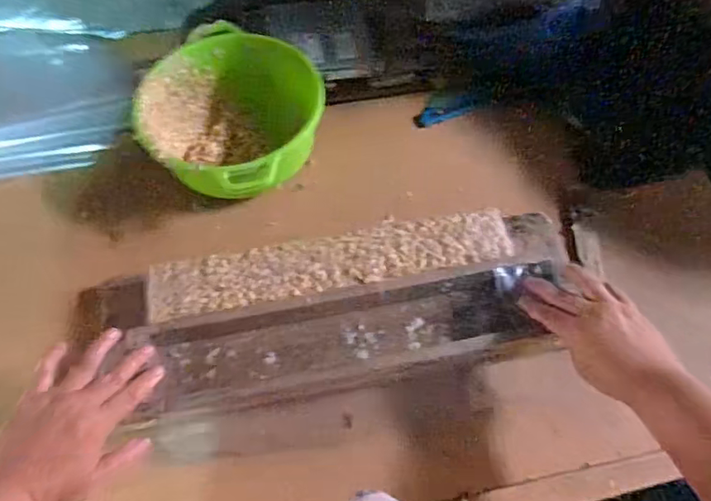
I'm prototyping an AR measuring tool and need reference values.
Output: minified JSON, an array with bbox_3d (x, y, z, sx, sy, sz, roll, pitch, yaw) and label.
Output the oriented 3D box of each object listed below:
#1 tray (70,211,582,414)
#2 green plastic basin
[{"bbox_3d":[-0.010,0.058,0.544,0.477,0.057,0.150,-9,61,-7],"label":"tray"},{"bbox_3d":[-0.151,-0.152,0.631,0.203,0.095,0.192,0,61,1],"label":"green plastic basin"}]

